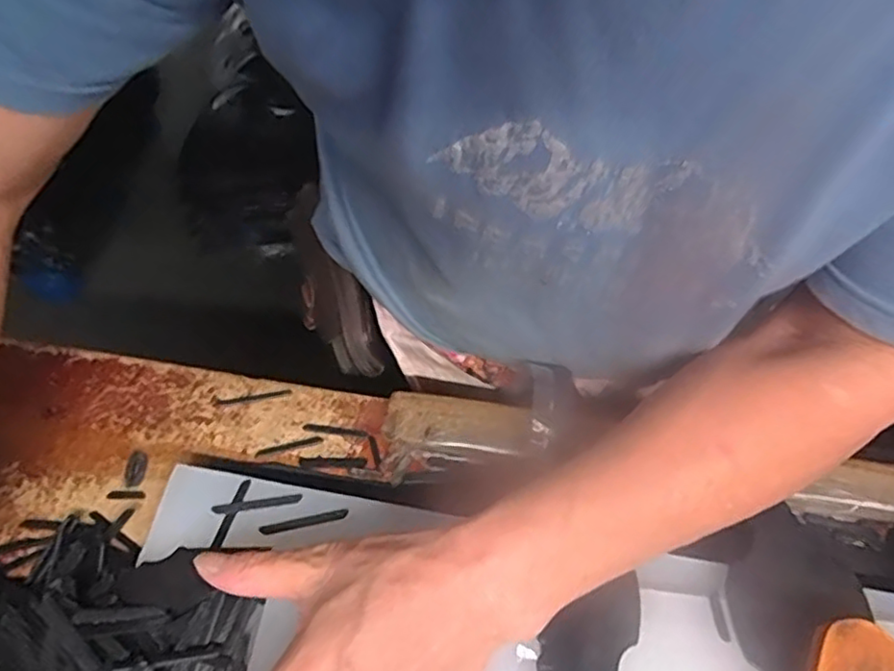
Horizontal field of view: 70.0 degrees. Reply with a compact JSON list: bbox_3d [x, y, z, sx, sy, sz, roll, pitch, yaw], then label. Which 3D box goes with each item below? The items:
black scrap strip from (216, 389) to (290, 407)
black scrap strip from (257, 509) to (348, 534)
[{"bbox_3d":[-0.129,0.042,0.428,0.047,0.004,0.007,-8,62,-8],"label":"black scrap strip"},{"bbox_3d":[-0.080,0.104,0.357,0.048,0.005,0.007,-12,59,-6],"label":"black scrap strip"}]

